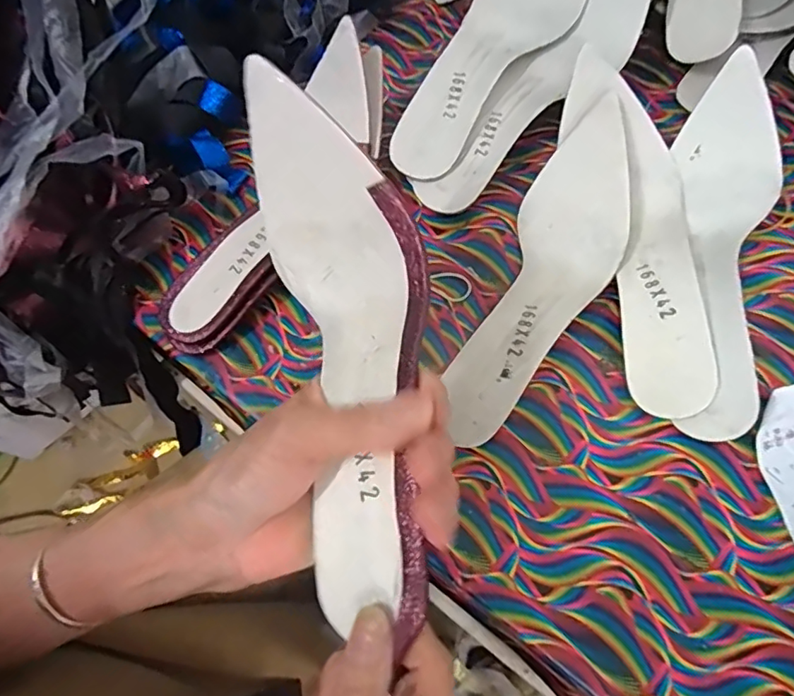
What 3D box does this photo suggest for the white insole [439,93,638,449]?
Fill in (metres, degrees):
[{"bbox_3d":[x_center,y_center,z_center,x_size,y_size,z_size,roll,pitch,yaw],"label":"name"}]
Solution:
[{"bbox_3d":[0.107,-0.052,0.376,0.079,0.050,0.260,24,71,12],"label":"white insole"}]

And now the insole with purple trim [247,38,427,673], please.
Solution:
[{"bbox_3d":[-0.023,-0.010,0.258,0.069,0.059,0.258,-10,76,-1],"label":"insole with purple trim"}]

